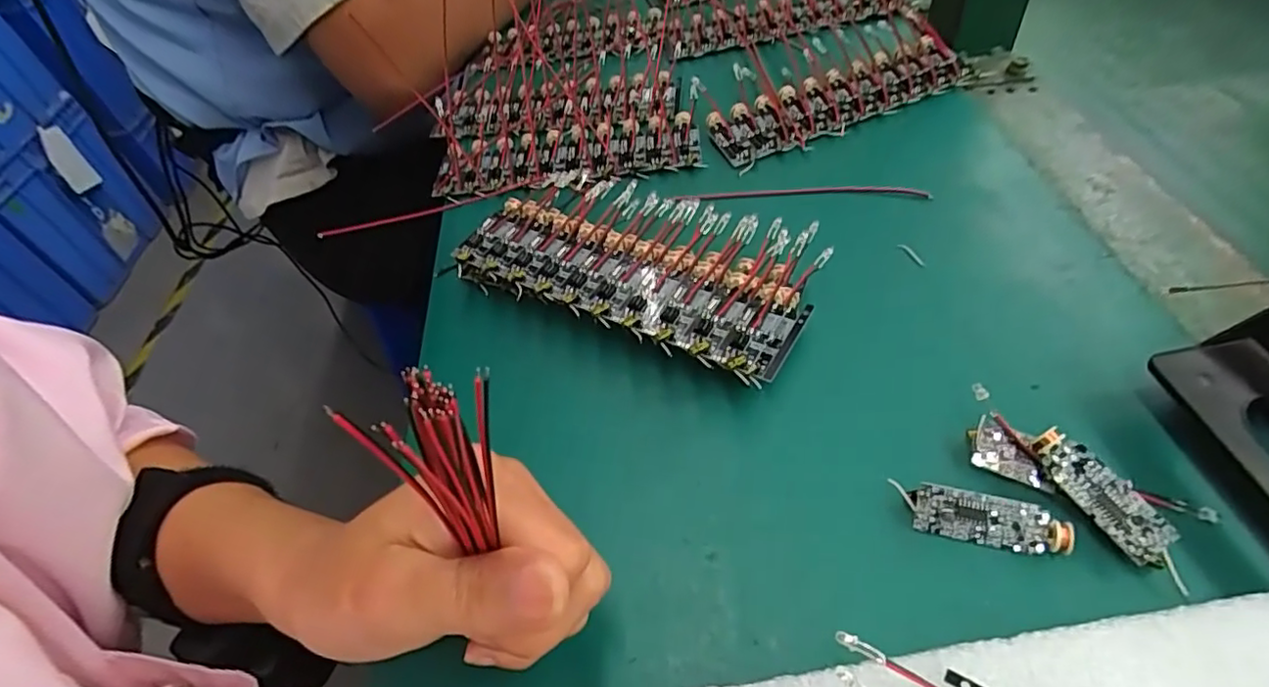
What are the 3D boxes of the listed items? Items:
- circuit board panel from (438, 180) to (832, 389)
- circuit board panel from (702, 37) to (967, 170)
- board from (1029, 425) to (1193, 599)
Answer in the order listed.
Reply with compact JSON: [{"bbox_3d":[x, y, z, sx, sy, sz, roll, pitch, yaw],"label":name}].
[{"bbox_3d":[0.001,-0.040,0.279,0.157,0.026,0.087,18,55,24],"label":"circuit board panel"},{"bbox_3d":[0.117,-0.142,0.353,0.153,0.013,0.044,-23,50,-9],"label":"circuit board panel"},{"bbox_3d":[0.146,0.049,0.189,0.016,0.006,0.051,-32,62,-4],"label":"board"}]

